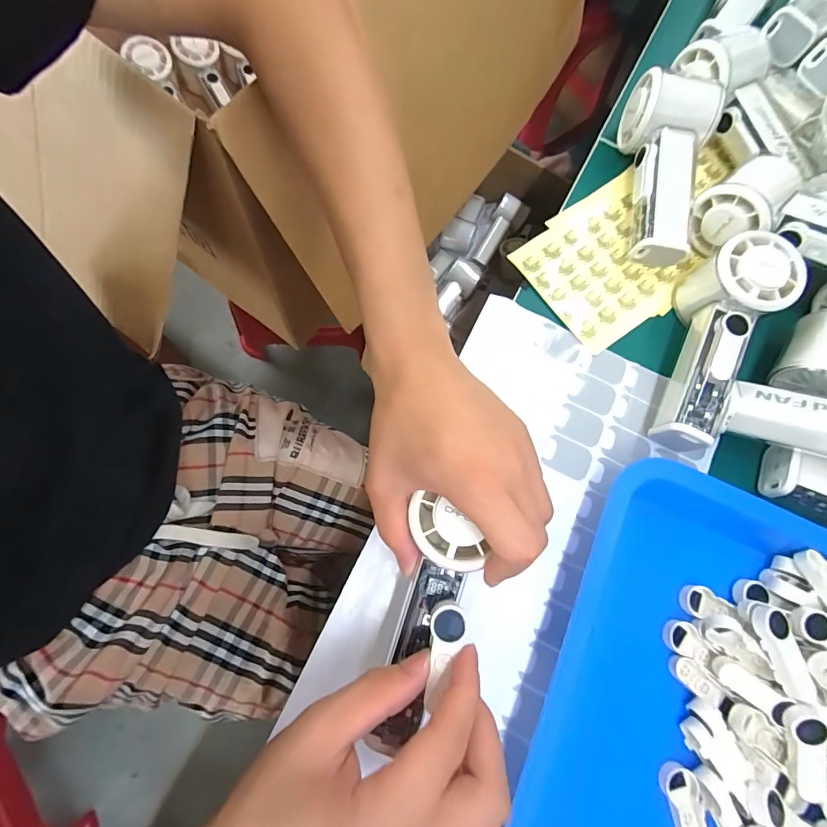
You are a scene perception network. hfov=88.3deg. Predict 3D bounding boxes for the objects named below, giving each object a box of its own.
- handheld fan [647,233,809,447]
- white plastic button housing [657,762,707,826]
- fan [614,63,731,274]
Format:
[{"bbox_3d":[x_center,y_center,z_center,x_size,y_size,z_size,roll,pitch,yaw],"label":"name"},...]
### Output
[{"bbox_3d":[0.215,-0.047,0.304,0.056,0.062,0.153,23,86,8],"label":"handheld fan"},{"bbox_3d":[0.157,0.230,0.242,0.020,0.006,0.051,-11,76,-8],"label":"white plastic button housing"},{"bbox_3d":[0.204,-0.191,0.344,0.069,0.053,0.148,5,87,3],"label":"fan"}]

